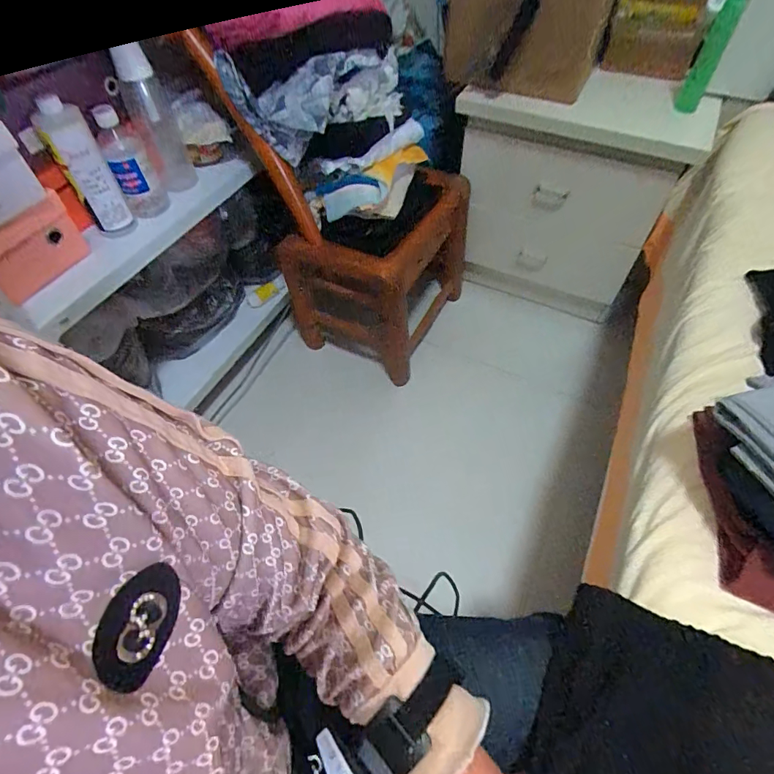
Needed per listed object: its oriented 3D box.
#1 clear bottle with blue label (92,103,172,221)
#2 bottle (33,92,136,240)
[{"bbox_3d":[-0.398,-0.340,0.721,0.060,0.173,0.063,-25,59,-15],"label":"clear bottle with blue label"},{"bbox_3d":[-0.435,-0.307,0.673,0.061,0.205,0.054,-29,60,-17],"label":"bottle"}]

